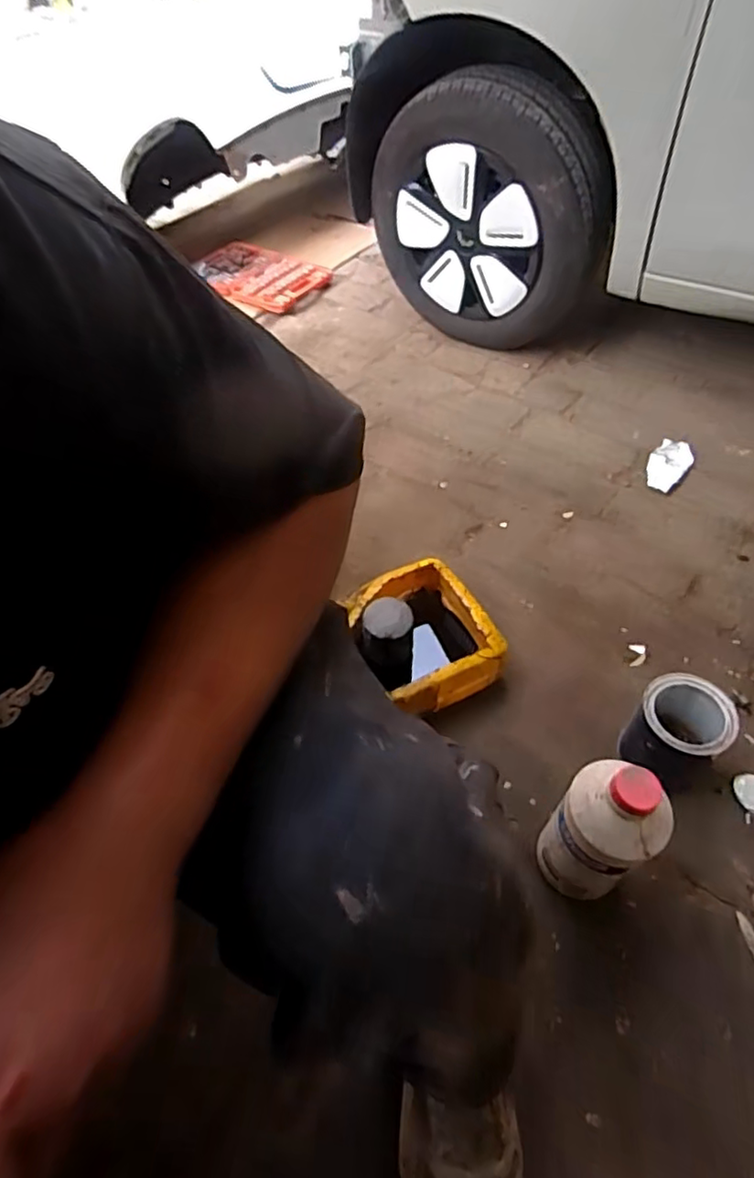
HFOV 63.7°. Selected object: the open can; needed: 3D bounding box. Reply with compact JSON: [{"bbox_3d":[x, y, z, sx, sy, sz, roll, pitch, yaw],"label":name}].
[{"bbox_3d":[0.378,0.184,0.768,0.105,0.124,0.100,-1,52,1],"label":"open can"}]

